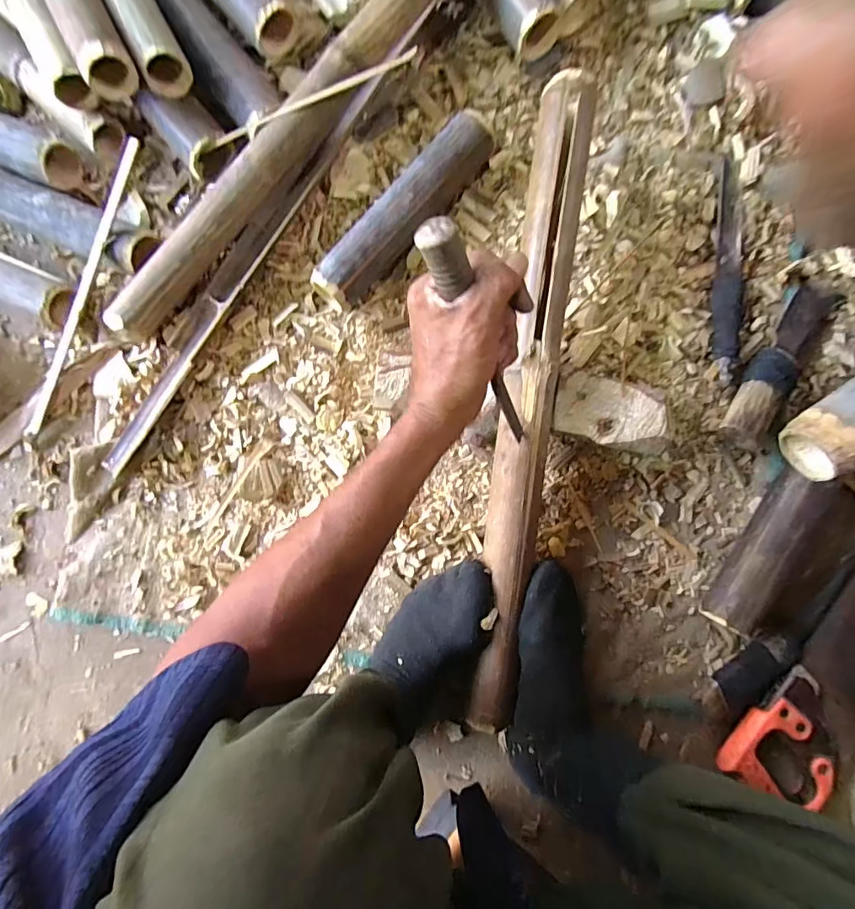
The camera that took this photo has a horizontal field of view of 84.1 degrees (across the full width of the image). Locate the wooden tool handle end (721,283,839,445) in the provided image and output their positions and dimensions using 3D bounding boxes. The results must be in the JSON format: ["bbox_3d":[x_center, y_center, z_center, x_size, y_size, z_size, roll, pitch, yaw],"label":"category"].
[{"bbox_3d":[0.405,-0.103,0.545,0.053,0.048,0.211,31,89,1],"label":"wooden tool handle end"}]

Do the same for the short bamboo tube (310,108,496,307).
[{"bbox_3d":[-0.026,-0.271,0.539,0.059,0.053,0.255,42,89,1],"label":"short bamboo tube"}]

